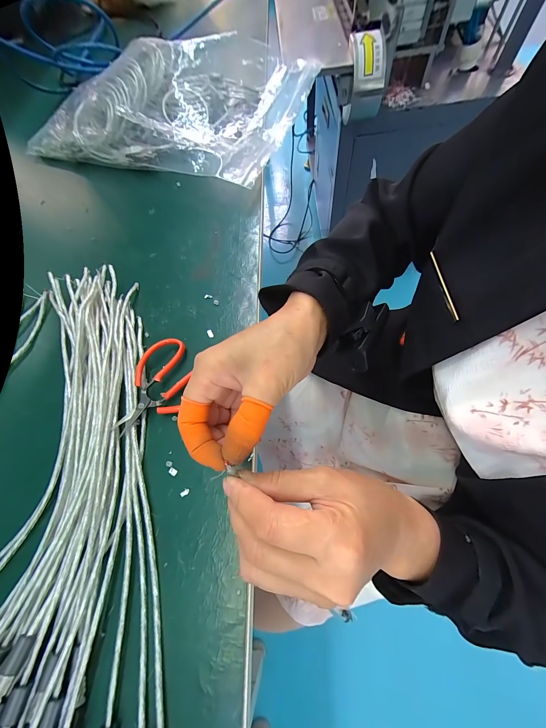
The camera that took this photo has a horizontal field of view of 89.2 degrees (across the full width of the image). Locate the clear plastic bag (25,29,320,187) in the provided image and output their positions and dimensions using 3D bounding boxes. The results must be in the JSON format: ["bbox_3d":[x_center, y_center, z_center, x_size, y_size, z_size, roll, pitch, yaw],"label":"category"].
[{"bbox_3d":[-0.175,-0.485,0.506,0.459,0.087,0.350,20,70,14],"label":"clear plastic bag"}]

